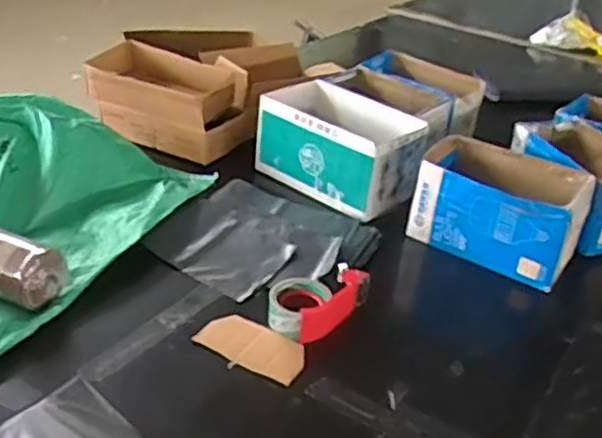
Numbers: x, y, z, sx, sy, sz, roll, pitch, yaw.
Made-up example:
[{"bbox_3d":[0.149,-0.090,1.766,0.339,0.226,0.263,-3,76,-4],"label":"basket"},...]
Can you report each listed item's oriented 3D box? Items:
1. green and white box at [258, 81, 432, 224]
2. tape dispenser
[{"bbox_3d":[0.071,-0.153,1.405,0.318,0.145,0.188,29,35,33],"label":"green and white box"},{"bbox_3d":[0.022,0.122,1.055,0.115,0.048,0.178,25,33,28],"label":"tape dispenser"}]

